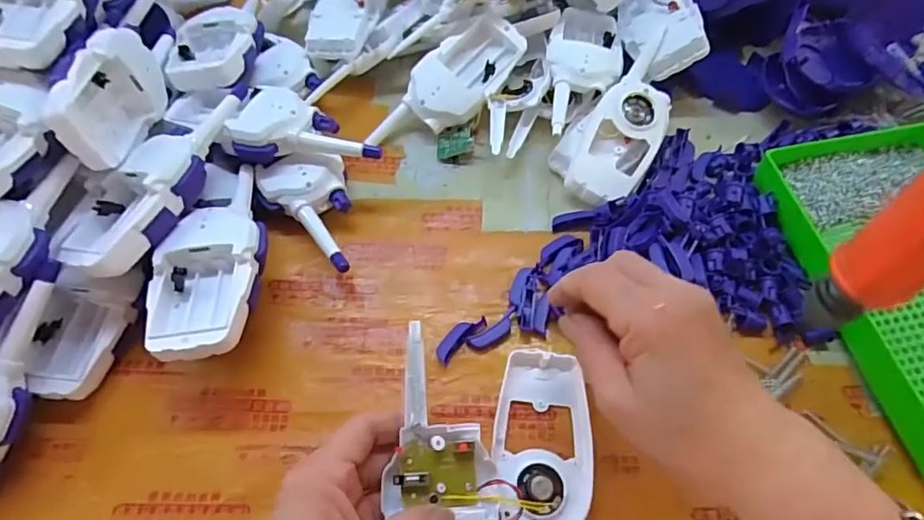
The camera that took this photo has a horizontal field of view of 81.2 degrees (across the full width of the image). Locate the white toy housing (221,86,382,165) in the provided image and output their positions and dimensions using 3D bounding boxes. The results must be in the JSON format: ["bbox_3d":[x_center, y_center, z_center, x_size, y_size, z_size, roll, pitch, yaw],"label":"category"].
[{"bbox_3d":[-0.116,-0.102,0.408,0.111,0.031,0.060,4,61,2],"label":"white toy housing"}]

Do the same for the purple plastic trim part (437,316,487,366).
[{"bbox_3d":[-0.002,0.052,0.370,0.014,0.006,0.042,40,68,19],"label":"purple plastic trim part"}]

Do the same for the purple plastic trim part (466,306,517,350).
[{"bbox_3d":[0.024,0.048,0.372,0.042,0.004,0.013,-32,66,-17],"label":"purple plastic trim part"}]

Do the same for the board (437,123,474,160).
[{"bbox_3d":[-0.007,-0.100,0.457,0.031,0.005,0.027,-13,65,18],"label":"board"}]

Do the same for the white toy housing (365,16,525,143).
[{"bbox_3d":[-0.014,-0.142,0.462,0.155,0.036,0.060,-43,84,-10],"label":"white toy housing"}]

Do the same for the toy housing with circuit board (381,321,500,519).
[{"bbox_3d":[-0.012,0.121,0.296,0.059,0.018,0.162,-8,74,-3],"label":"toy housing with circuit board"}]

